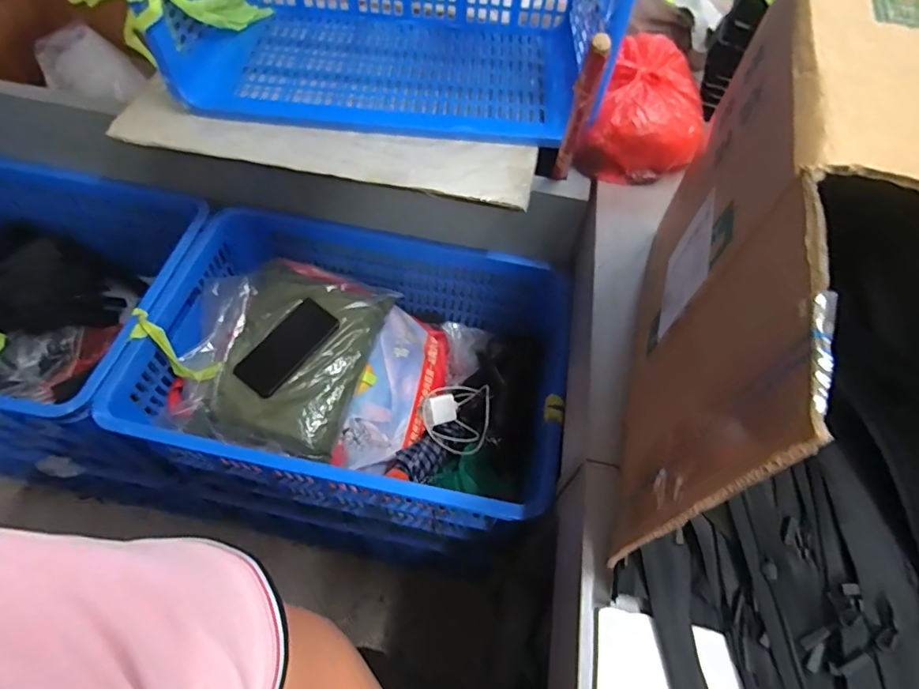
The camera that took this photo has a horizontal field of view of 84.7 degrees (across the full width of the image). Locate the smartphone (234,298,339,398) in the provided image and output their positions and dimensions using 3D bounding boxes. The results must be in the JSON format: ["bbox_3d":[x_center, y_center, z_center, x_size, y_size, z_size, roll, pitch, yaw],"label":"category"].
[{"bbox_3d":[-0.281,0.005,0.830,0.080,0.007,0.171,39,71,12],"label":"smartphone"}]

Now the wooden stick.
[{"bbox_3d":[0.136,-0.257,0.591,0.022,0.287,0.017,12,86,5],"label":"wooden stick"}]

